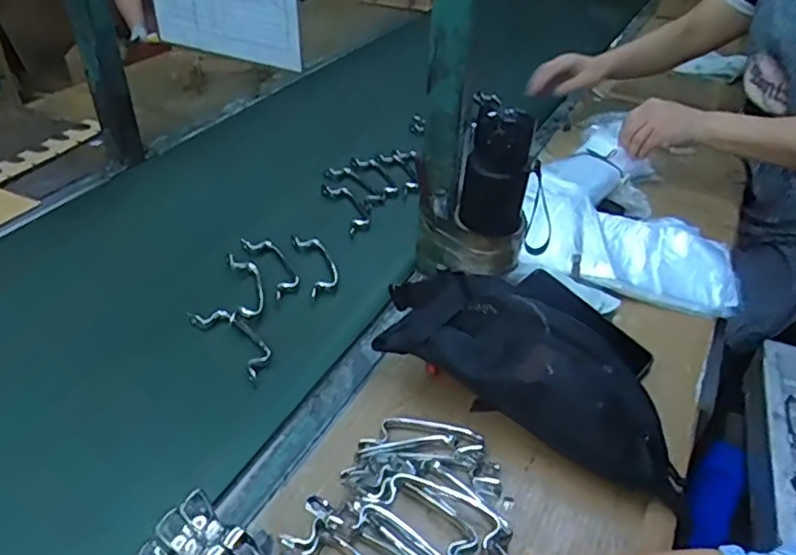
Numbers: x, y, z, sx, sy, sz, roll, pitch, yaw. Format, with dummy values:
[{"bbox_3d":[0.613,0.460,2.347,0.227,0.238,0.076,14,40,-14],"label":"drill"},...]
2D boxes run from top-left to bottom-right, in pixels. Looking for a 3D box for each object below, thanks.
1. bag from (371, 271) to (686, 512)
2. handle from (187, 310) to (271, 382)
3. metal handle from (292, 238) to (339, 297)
[{"bbox_3d":[0.131,0.083,0.603,0.316,0.098,0.121,20,41,21],"label":"bag"},{"bbox_3d":[-0.178,0.066,0.668,0.123,0.016,0.042,32,47,33],"label":"handle"},{"bbox_3d":[-0.101,-0.017,0.780,0.042,0.014,0.115,-10,40,-16],"label":"metal handle"}]

